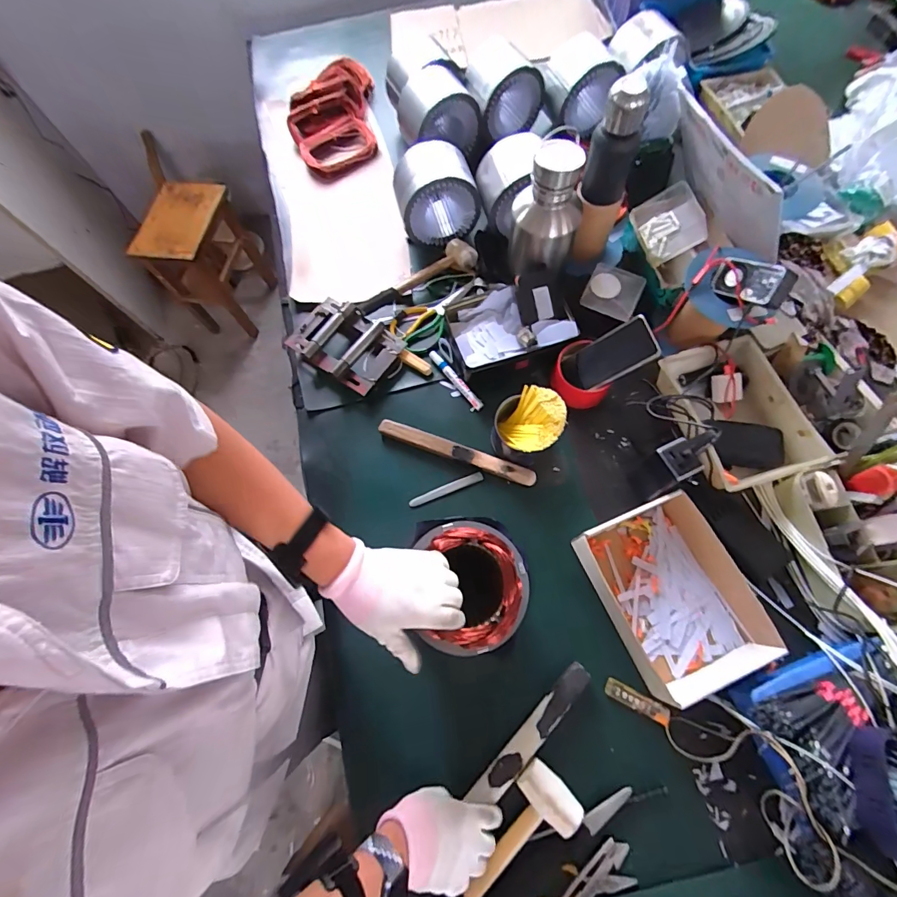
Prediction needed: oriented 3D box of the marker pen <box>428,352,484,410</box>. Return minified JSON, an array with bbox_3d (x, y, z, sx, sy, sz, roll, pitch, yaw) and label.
[{"bbox_3d":[0.014,-0.125,0.772,0.019,0.015,0.141,-38,74,-10],"label":"marker pen"}]

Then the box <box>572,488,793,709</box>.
[{"bbox_3d":[0.329,0.206,0.618,0.199,0.051,0.247,-24,72,-6],"label":"box"}]

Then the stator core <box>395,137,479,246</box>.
[{"bbox_3d":[-0.024,-0.497,0.836,0.148,0.138,0.113,-17,71,-3],"label":"stator core"}]

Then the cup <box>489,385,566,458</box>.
[{"bbox_3d":[0.127,-0.037,0.692,0.104,0.096,0.101,-1,71,2],"label":"cup"}]

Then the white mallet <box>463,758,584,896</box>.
[{"bbox_3d":[0.079,0.482,0.537,0.178,0.038,0.085,-34,73,-9],"label":"white mallet"}]

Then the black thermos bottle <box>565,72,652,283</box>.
[{"bbox_3d":[0.265,-0.442,0.739,0.074,0.321,0.062,20,73,9],"label":"black thermos bottle"}]

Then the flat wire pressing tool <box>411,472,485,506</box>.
[{"bbox_3d":[-0.004,0.070,0.717,0.130,0.004,0.016,-21,84,-3],"label":"flat wire pressing tool"}]

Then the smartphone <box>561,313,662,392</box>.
[{"bbox_3d":[0.270,-0.152,0.715,0.148,0.010,0.078,-30,68,30],"label":"smartphone"}]

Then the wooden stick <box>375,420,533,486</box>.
[{"bbox_3d":[0.012,0.006,0.726,0.276,0.027,0.029,20,73,9],"label":"wooden stick"}]

